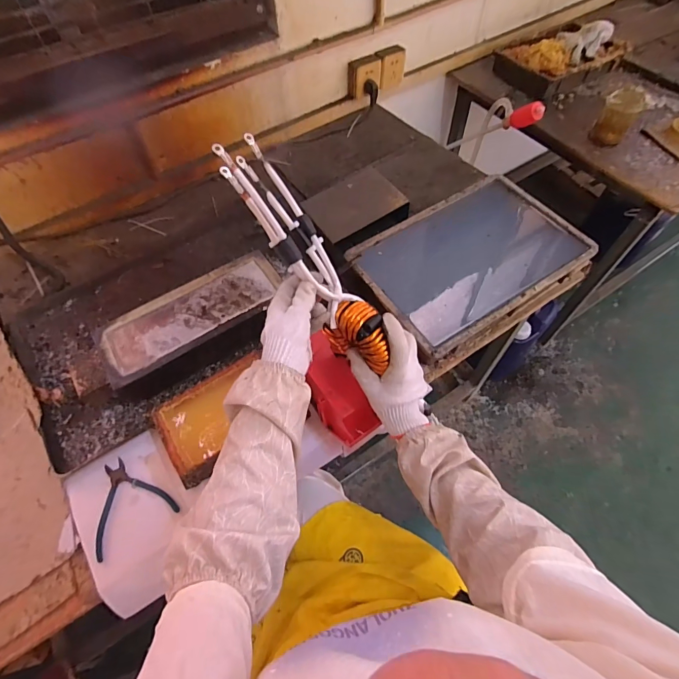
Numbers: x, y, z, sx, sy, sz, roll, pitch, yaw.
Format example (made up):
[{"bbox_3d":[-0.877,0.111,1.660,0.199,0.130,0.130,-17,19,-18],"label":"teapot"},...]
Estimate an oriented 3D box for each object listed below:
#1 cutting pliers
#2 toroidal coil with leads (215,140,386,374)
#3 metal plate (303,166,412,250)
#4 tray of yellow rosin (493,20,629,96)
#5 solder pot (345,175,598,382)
[{"bbox_3d":[-0.347,0.257,0.623,0.122,0.008,0.127,-34,63,-16],"label":"cutting pliers"},{"bbox_3d":[-0.043,-0.100,0.508,0.065,0.099,0.324,-38,99,-18],"label":"toroidal coil with leads"},{"bbox_3d":[0.034,-0.299,0.879,0.205,0.050,0.151,-29,62,-14],"label":"metal plate"},{"bbox_3d":[0.720,-0.926,1.254,0.372,0.104,0.242,-28,62,-13],"label":"tray of yellow rosin"},{"bbox_3d":[0.269,-0.153,0.824,0.447,0.103,0.302,-32,62,-15],"label":"solder pot"}]

